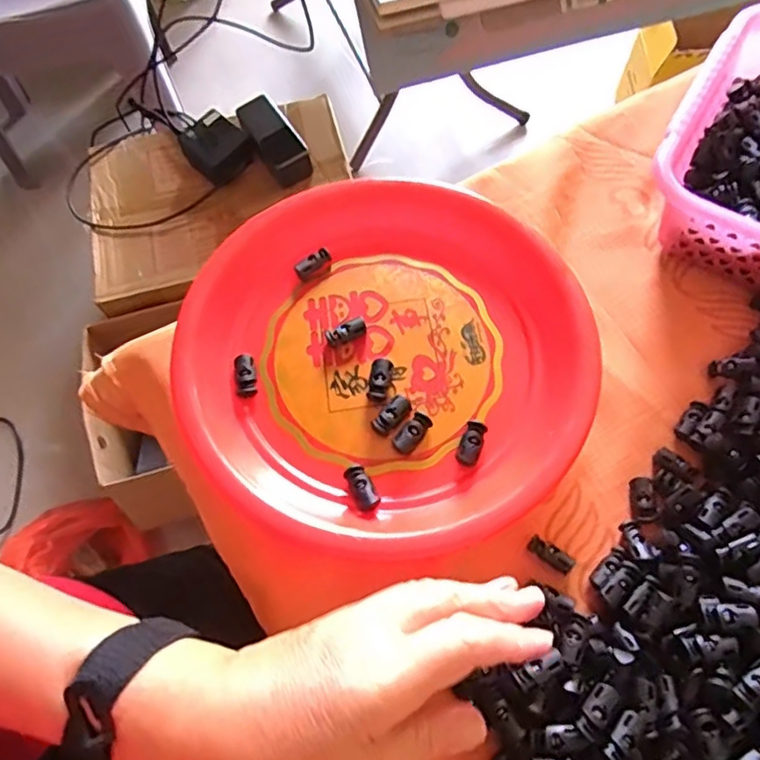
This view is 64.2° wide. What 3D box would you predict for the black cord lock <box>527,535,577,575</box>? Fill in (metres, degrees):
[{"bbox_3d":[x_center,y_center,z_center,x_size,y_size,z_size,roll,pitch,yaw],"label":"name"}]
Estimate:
[{"bbox_3d":[0.101,0.103,0.358,0.027,0.011,0.011,34,72,14],"label":"black cord lock"}]

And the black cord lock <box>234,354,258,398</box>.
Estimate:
[{"bbox_3d":[-0.086,-0.002,0.388,0.013,0.008,0.027,-10,68,-2],"label":"black cord lock"}]

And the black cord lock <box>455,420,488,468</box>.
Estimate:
[{"bbox_3d":[0.056,0.038,0.366,0.014,0.007,0.027,23,70,11],"label":"black cord lock"}]

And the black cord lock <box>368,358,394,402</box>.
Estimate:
[{"bbox_3d":[0.000,-0.001,0.383,0.014,0.009,0.027,8,68,5],"label":"black cord lock"}]

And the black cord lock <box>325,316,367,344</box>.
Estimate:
[{"bbox_3d":[-0.023,-0.033,0.400,0.027,0.008,0.011,-23,68,7],"label":"black cord lock"}]

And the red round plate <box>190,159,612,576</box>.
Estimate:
[{"bbox_3d":[0.007,-0.020,0.396,0.245,0.040,0.264,-1,68,2],"label":"red round plate"}]

